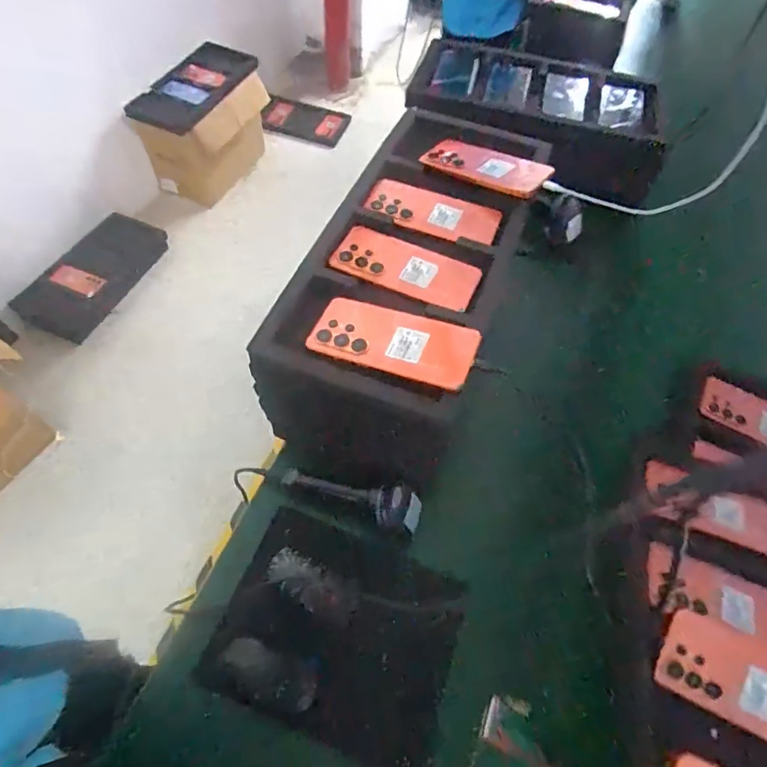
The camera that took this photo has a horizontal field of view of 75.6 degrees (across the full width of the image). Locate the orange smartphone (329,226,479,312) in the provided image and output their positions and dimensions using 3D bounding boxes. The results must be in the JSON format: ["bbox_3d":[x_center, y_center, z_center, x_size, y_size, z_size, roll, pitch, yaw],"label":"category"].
[{"bbox_3d":[0.026,-0.136,0.580,0.166,0.011,0.087,22,60,10],"label":"orange smartphone"}]

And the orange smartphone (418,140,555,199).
[{"bbox_3d":[0.139,-0.294,0.668,0.169,0.014,0.070,31,66,27],"label":"orange smartphone"}]

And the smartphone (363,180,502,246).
[{"bbox_3d":[0.063,-0.220,0.629,0.167,0.009,0.072,20,60,10],"label":"smartphone"}]

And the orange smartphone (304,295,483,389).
[{"bbox_3d":[0.009,-0.045,0.510,0.170,0.007,0.080,15,59,14],"label":"orange smartphone"}]

